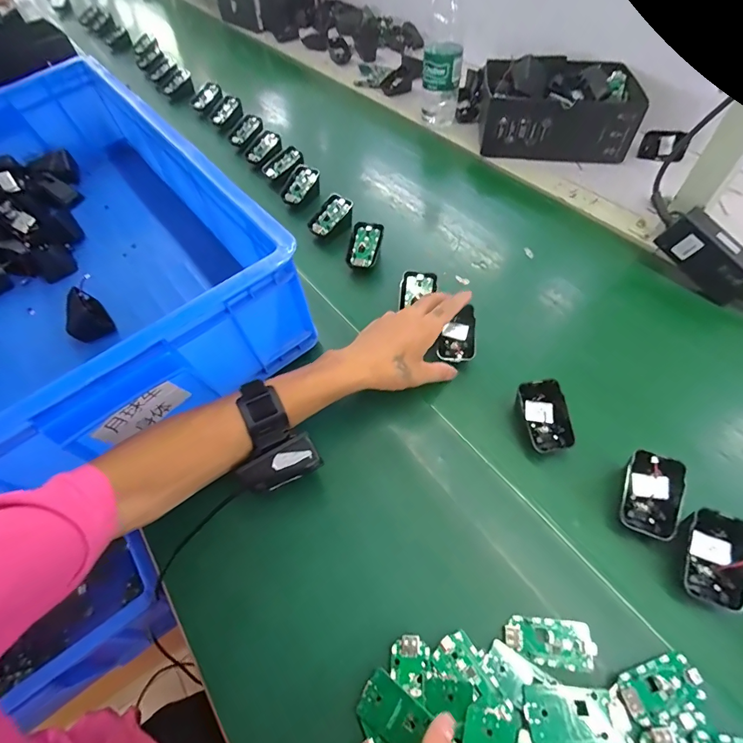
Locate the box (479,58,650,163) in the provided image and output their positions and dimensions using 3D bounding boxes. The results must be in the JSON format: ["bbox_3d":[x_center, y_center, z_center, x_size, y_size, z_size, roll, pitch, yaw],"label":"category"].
[{"bbox_3d":[0.320,-0.456,0.703,0.238,0.092,0.187,8,55,10],"label":"box"}]

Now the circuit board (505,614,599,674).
[{"bbox_3d":[0.136,0.208,0.311,0.063,0.008,0.032,3,54,6],"label":"circuit board"}]

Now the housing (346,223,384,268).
[{"bbox_3d":[-0.009,-0.172,0.556,0.041,0.016,0.067,10,75,11],"label":"housing"}]

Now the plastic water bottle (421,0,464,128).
[{"bbox_3d":[0.124,-0.558,0.703,0.064,0.216,0.072,2,54,6],"label":"plastic water bottle"}]

